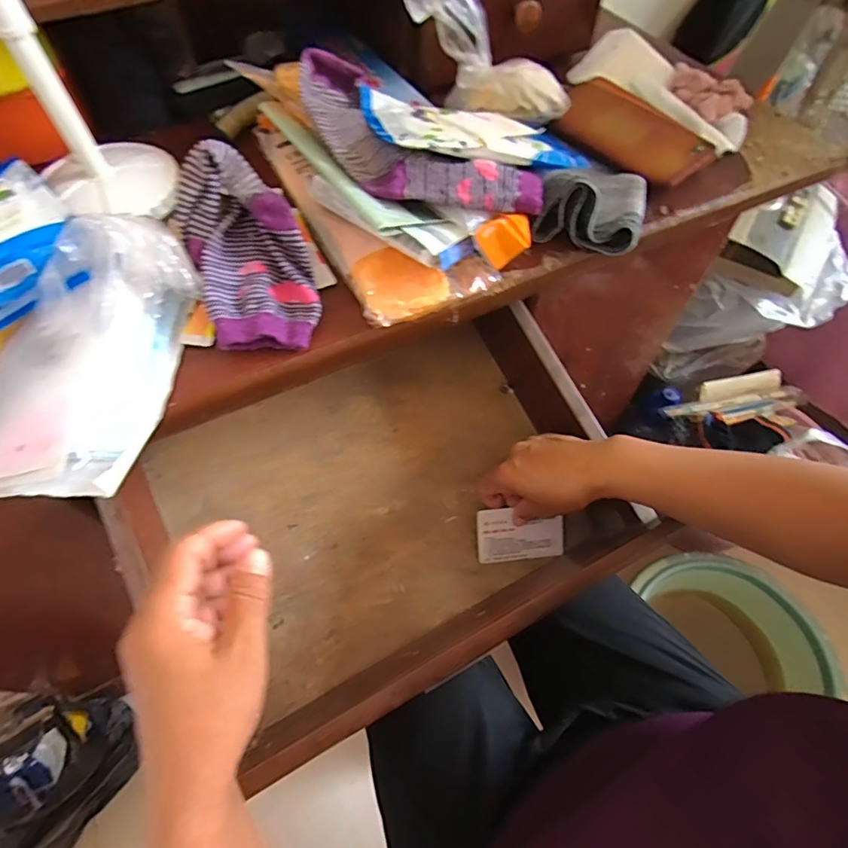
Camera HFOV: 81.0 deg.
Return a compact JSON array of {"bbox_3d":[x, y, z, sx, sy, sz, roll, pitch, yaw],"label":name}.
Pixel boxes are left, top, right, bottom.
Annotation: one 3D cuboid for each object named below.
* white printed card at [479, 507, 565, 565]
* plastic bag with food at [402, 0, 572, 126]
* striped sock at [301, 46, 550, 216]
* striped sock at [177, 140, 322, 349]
[{"bbox_3d":[0.095,0.107,0.484,0.086,0.006,0.050,-3,91,-10],"label":"white printed card"},{"bbox_3d":[0.047,-0.310,0.437,0.159,0.074,0.045,31,58,-19],"label":"plastic bag with food"},{"bbox_3d":[-0.012,-0.218,0.380,0.218,0.037,0.101,30,63,18],"label":"striped sock"},{"bbox_3d":[-0.119,-0.116,0.337,0.077,0.079,0.107,-19,60,-11],"label":"striped sock"}]

